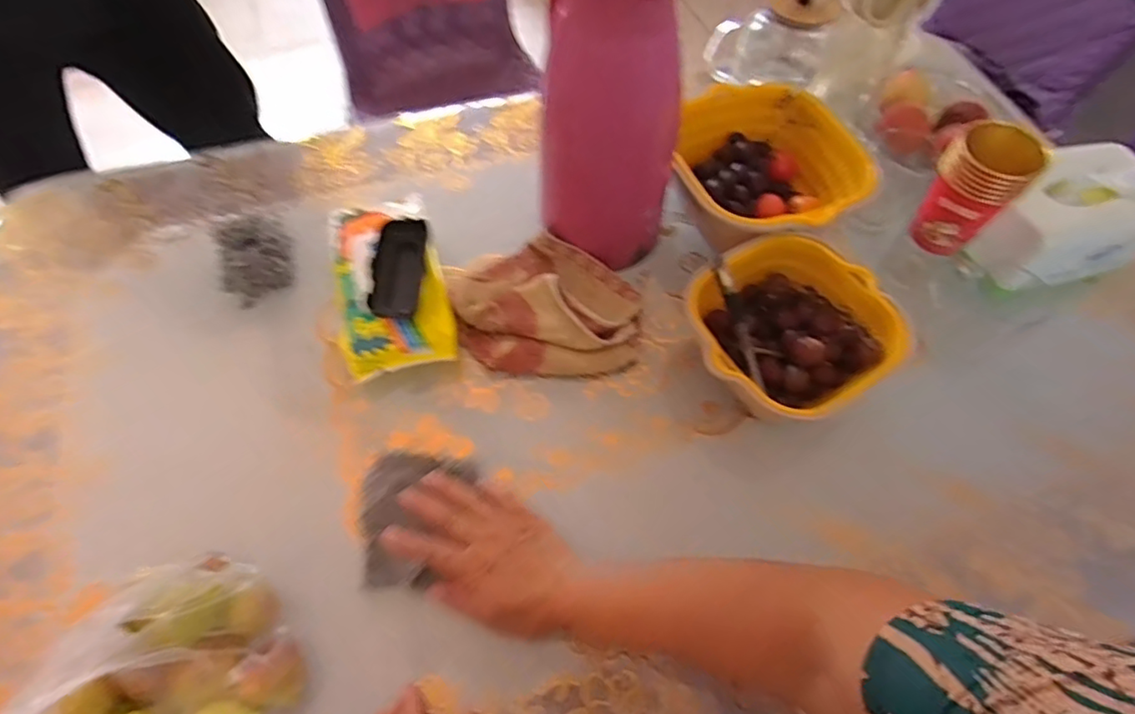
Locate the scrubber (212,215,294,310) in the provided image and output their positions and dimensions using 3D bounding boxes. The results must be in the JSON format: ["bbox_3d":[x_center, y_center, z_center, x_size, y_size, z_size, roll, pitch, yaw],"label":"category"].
[{"bbox_3d":[-0.324,-0.105,0.618,0.062,0.052,0.087,-16,61,-10],"label":"scrubber"}]

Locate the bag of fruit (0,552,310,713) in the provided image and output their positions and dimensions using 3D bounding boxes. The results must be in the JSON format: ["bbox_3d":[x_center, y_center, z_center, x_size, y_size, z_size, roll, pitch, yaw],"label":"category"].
[{"bbox_3d":[-0.264,0.211,0.388,0.127,0.150,0.150,23,62,12],"label":"bag of fruit"}]

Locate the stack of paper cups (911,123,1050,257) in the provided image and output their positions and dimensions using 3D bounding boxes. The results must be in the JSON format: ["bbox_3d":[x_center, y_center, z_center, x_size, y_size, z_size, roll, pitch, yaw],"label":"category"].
[{"bbox_3d":[0.379,-0.155,0.563,0.071,0.113,0.064,40,67,20],"label":"stack of paper cups"}]

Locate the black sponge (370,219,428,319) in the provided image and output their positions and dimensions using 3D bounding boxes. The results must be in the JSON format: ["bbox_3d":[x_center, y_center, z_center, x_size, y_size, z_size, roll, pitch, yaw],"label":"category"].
[{"bbox_3d":[-0.164,-0.085,0.578,0.042,0.019,0.101,5,72,2],"label":"black sponge"}]

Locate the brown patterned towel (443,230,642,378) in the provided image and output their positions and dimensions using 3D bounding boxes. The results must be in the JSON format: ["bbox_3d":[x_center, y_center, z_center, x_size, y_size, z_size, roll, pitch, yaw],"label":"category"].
[{"bbox_3d":[-0.021,-0.054,0.616,0.193,0.037,0.153,1,60,-1],"label":"brown patterned towel"}]

